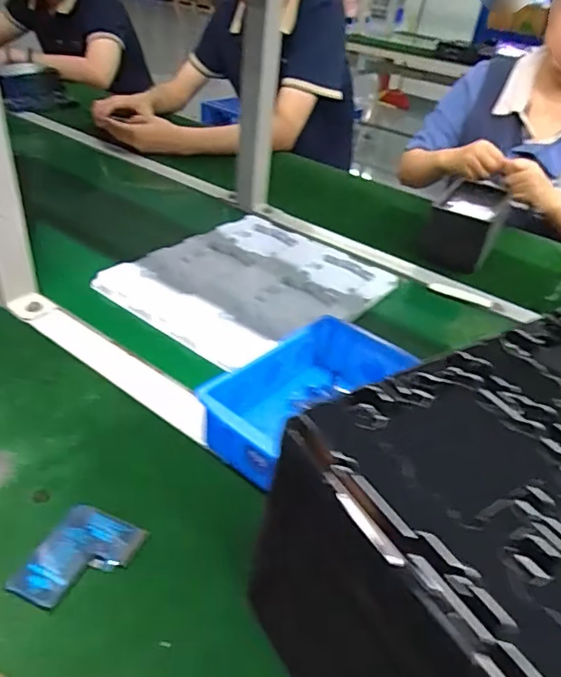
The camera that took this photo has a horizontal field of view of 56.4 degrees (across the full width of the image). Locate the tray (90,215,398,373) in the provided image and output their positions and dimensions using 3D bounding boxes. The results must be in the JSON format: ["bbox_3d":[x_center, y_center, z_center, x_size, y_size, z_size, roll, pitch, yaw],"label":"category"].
[{"bbox_3d":[-0.036,-0.080,0.707,0.269,0.018,0.313,27,41,28],"label":"tray"}]

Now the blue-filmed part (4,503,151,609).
[{"bbox_3d":[-0.143,0.156,0.373,0.062,0.006,0.075,18,37,16],"label":"blue-filmed part"}]

